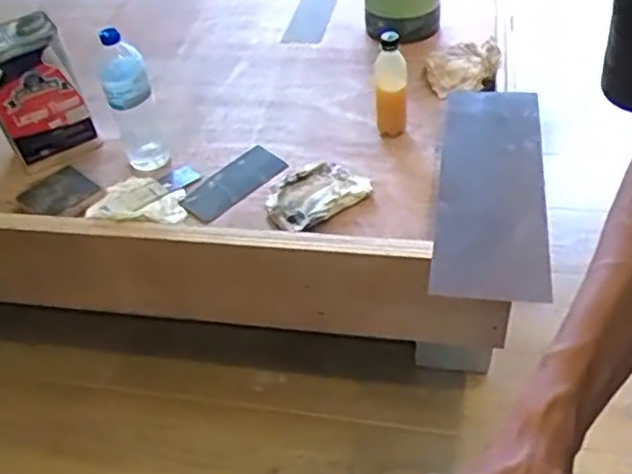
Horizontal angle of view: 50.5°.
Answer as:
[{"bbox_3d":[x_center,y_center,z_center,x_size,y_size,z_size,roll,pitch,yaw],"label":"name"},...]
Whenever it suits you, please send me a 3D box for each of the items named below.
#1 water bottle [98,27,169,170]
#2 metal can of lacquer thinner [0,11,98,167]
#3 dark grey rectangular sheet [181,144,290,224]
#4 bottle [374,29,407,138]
[{"bbox_3d":[-0.301,-0.221,1.101,0.080,0.234,0.066,-16,45,-9],"label":"water bottle"},{"bbox_3d":[-0.468,-0.231,1.121,0.142,0.232,0.076,-27,49,-19],"label":"metal can of lacquer thinner"},{"bbox_3d":[-0.141,-0.091,1.142,0.080,0.011,0.180,38,65,25],"label":"dark grey rectangular sheet"},{"bbox_3d":[0.129,-0.270,1.162,0.055,0.186,0.066,-3,45,5],"label":"bottle"}]

